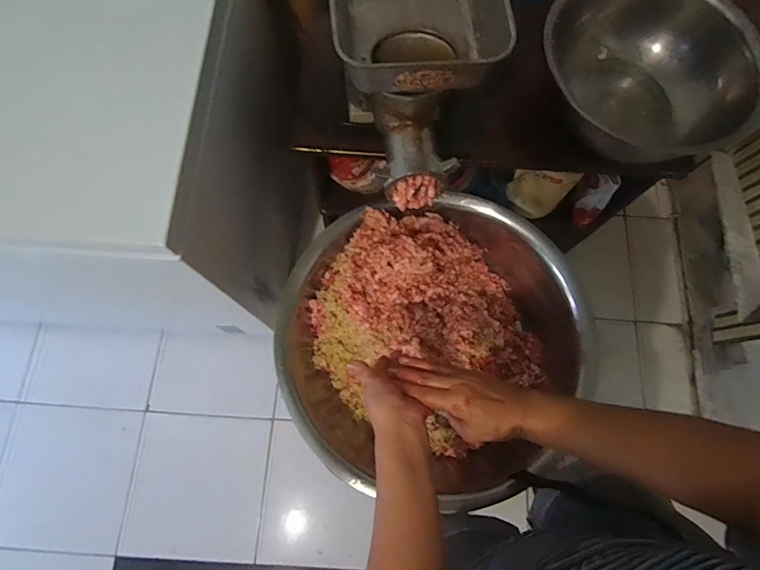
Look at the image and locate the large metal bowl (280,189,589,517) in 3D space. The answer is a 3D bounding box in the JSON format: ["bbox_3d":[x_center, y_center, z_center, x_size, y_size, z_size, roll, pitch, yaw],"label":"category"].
[{"bbox_3d":[0.112,0.115,0.824,0.586,0.206,0.564,0,74,-2],"label":"large metal bowl"}]

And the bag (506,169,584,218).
[{"bbox_3d":[0.356,-0.218,0.935,0.048,0.164,0.120,-41,79,-12],"label":"bag"}]

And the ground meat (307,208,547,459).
[{"bbox_3d":[0.093,0.069,0.826,0.435,0.189,0.447,0,74,-2],"label":"ground meat"}]

